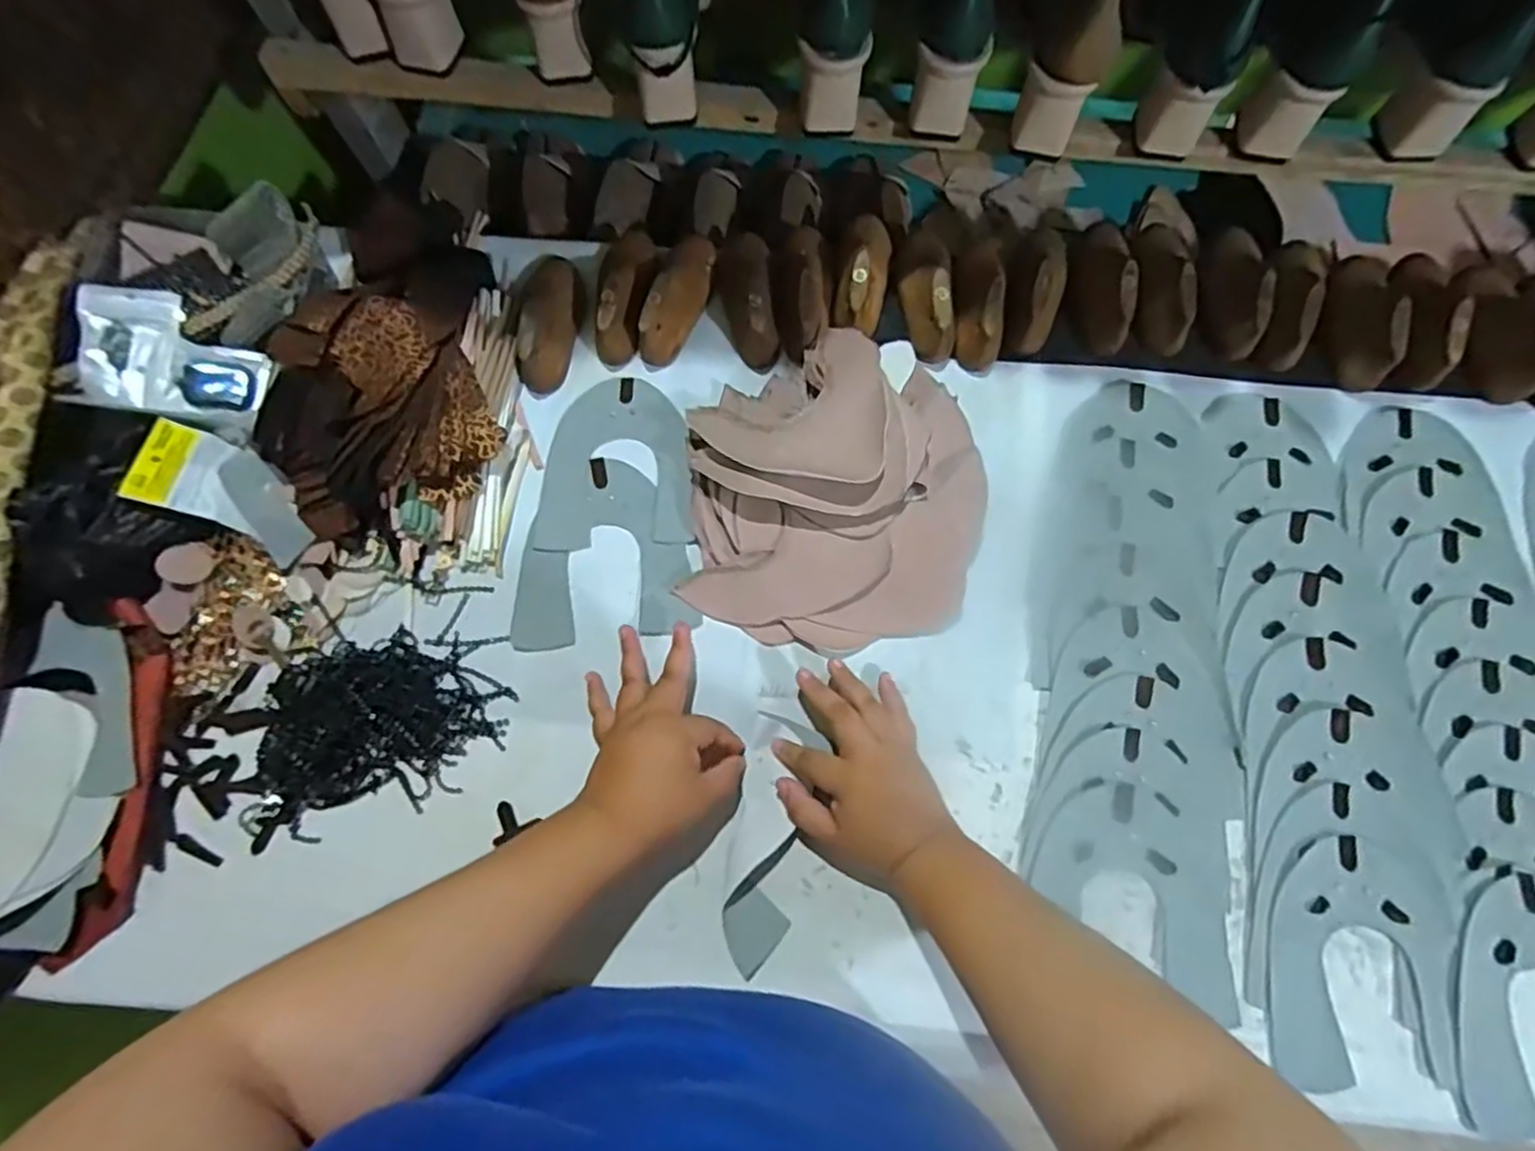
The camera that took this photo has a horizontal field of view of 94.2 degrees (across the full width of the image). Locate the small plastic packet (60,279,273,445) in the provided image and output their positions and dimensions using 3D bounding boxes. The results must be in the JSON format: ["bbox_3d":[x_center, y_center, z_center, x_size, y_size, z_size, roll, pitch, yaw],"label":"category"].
[{"bbox_3d":[-0.505,-0.181,0.607,0.145,0.017,0.103,14,87,-11],"label":"small plastic packet"}]

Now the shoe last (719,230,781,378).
[{"bbox_3d":[-0.020,-0.261,0.663,0.049,0.052,0.144,-8,74,-2],"label":"shoe last"}]

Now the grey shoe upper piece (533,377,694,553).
[{"bbox_3d":[-0.133,-0.102,0.642,0.134,0.006,0.163,-1,74,2],"label":"grey shoe upper piece"}]

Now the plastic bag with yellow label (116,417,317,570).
[{"bbox_3d":[-0.440,-0.069,0.577,0.134,0.055,0.074,27,76,8],"label":"plastic bag with yellow label"}]

